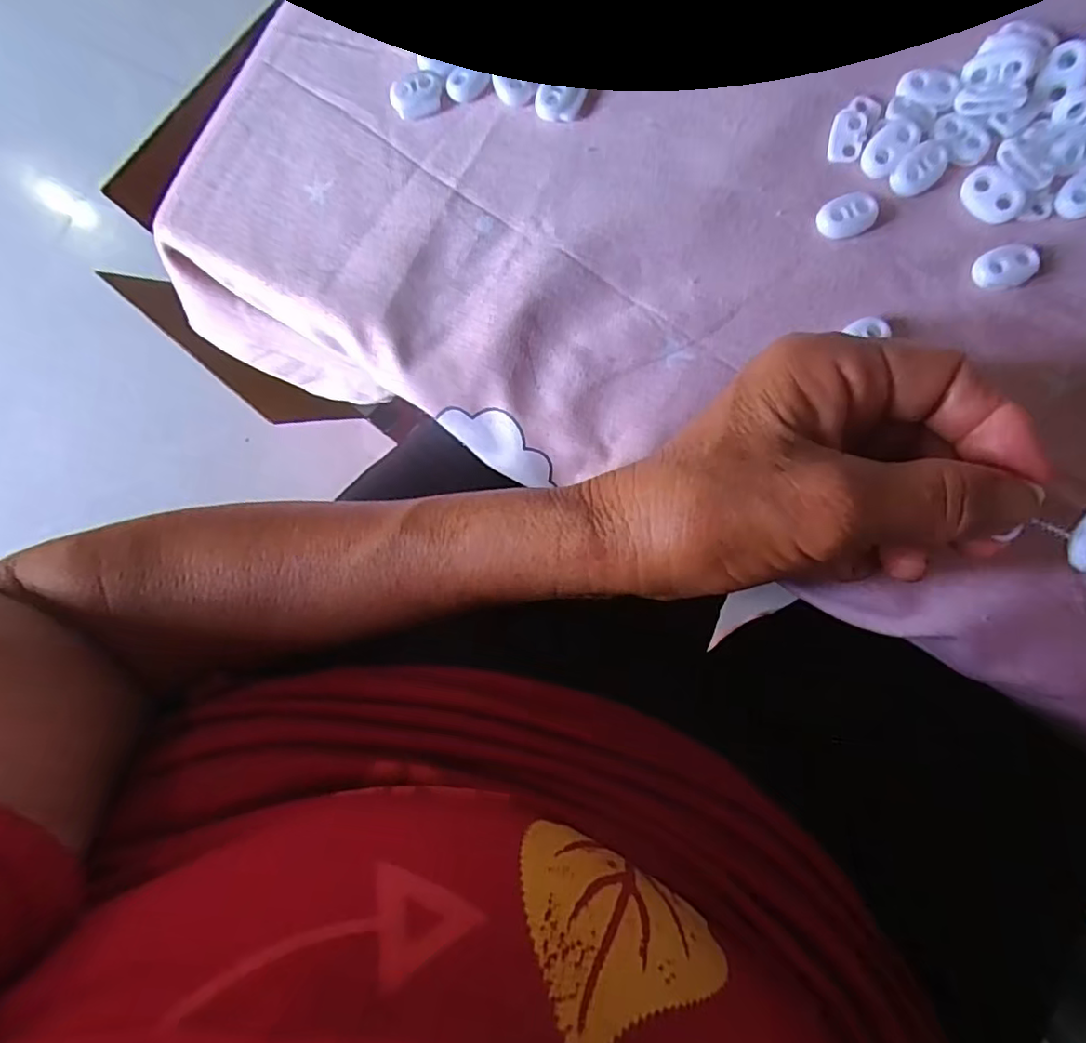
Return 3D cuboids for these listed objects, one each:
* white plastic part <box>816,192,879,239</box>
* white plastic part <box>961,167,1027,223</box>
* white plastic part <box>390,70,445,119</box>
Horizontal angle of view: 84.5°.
[{"bbox_3d":[0.117,-0.118,0.229,0.021,0.005,0.015,-20,81,4],"label":"white plastic part"},{"bbox_3d":[0.168,-0.122,0.224,0.015,0.005,0.023,-44,80,0],"label":"white plastic part"},{"bbox_3d":[-0.054,-0.184,0.258,0.023,0.005,0.017,-13,82,5],"label":"white plastic part"}]

